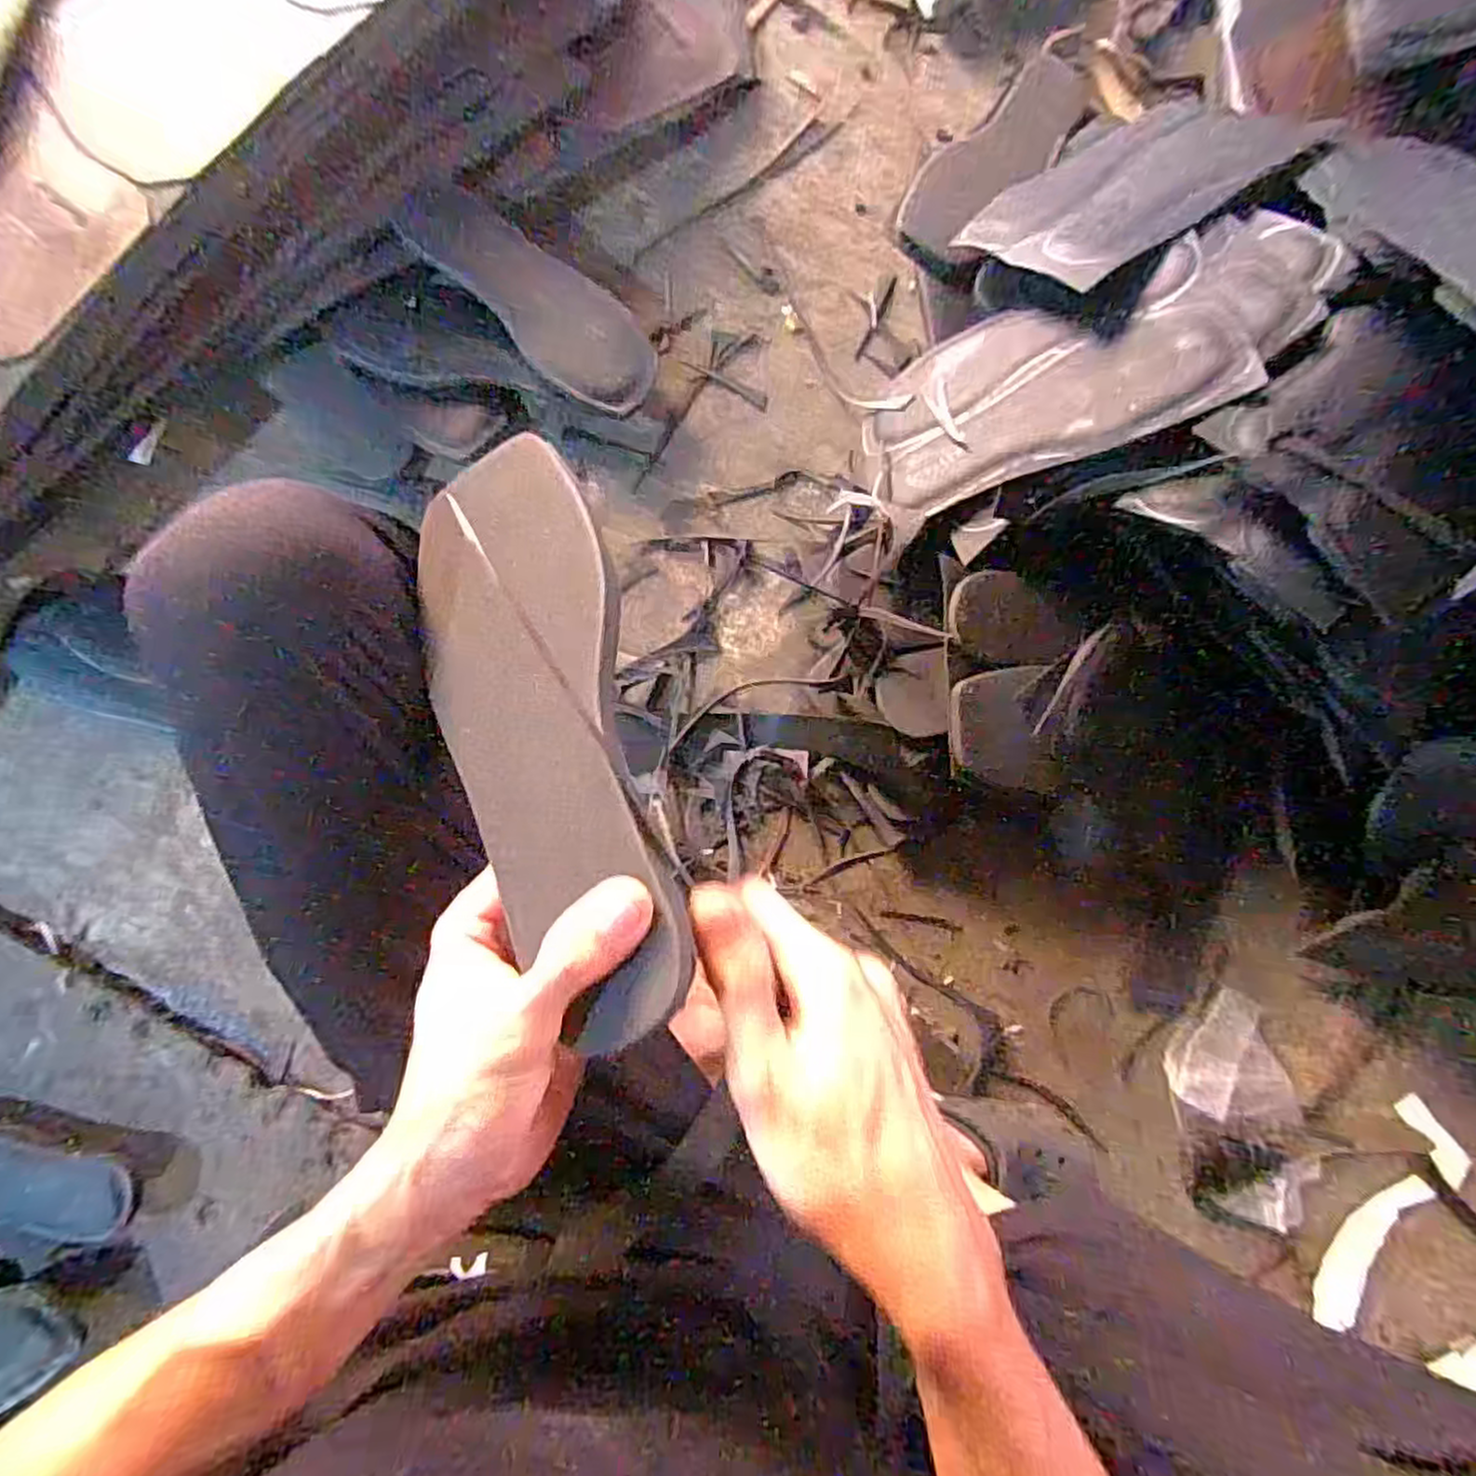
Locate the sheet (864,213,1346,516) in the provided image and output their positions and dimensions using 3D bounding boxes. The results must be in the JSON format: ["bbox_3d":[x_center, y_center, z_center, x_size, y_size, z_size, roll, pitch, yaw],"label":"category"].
[{"bbox_3d":[0.247,-0.269,0.550,0.312,0.032,0.161,-8,68,35],"label":"sheet"}]

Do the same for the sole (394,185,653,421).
[{"bbox_3d":[-0.177,-0.390,0.655,0.237,0.018,0.089,39,87,-11],"label":"sole"}]

